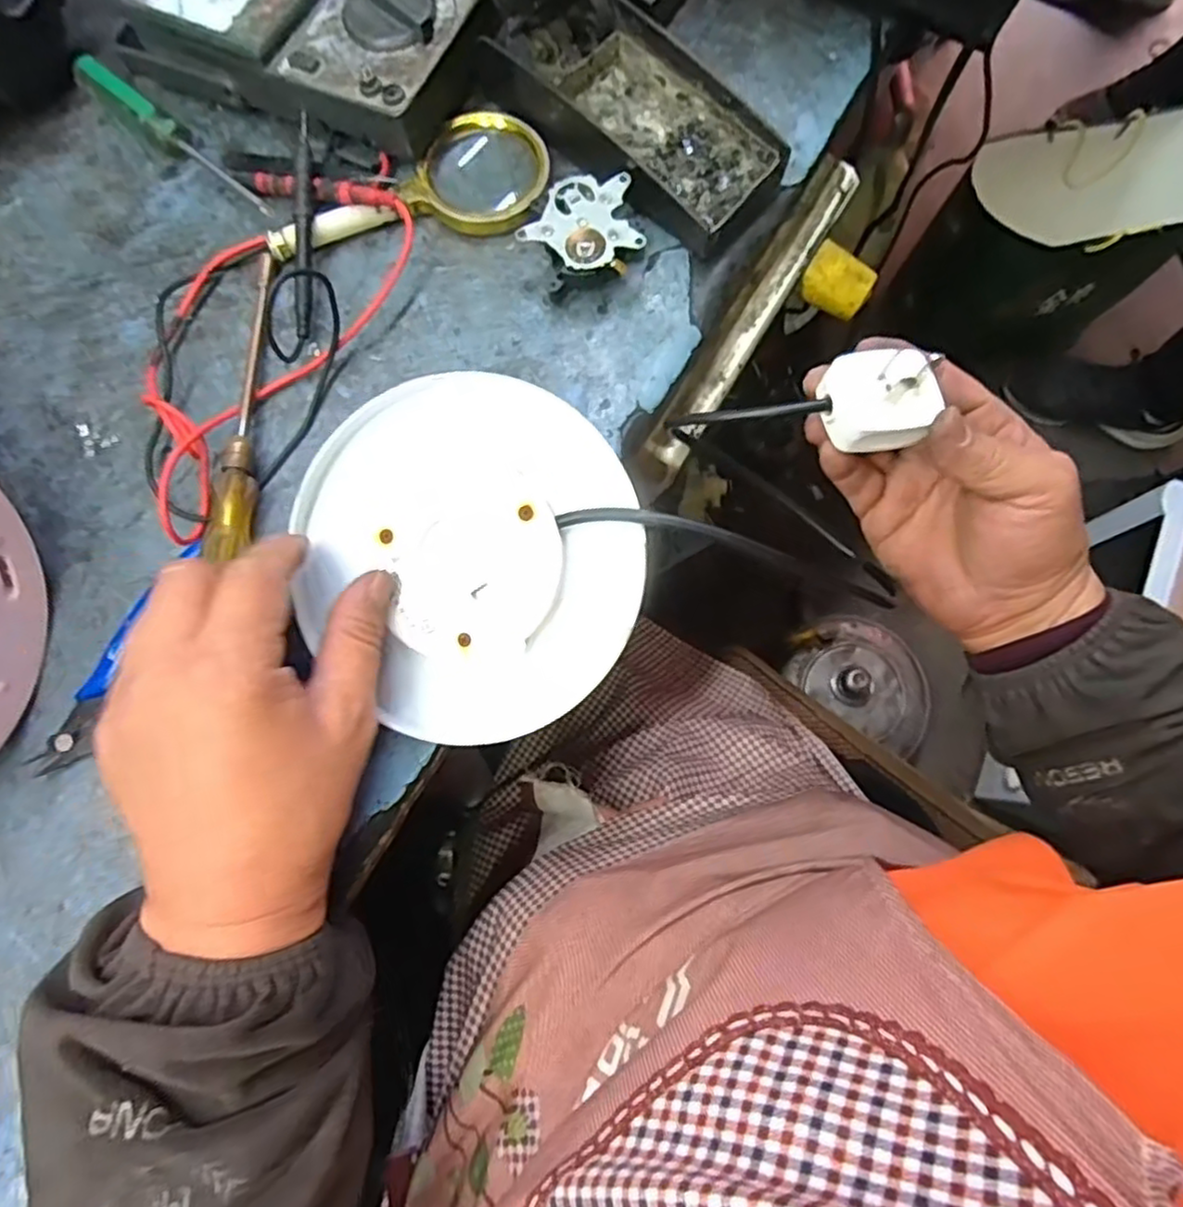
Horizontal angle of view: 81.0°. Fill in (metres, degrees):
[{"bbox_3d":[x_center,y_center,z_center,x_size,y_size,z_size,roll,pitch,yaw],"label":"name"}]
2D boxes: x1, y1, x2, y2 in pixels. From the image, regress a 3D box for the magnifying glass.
[{"bbox_3d":[-0.096,-0.221,0.368,0.145,0.019,0.059,-12,78,-1],"label":"magnifying glass"}]

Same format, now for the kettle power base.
[{"bbox_3d":[-0.054,-0.021,0.313,0.155,0.024,0.155,0,91,11],"label":"kettle power base"}]

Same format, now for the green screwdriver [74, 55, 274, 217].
[{"bbox_3d":[-0.224,-0.251,0.374,0.144,0.017,0.014,39,82,8],"label":"green screwdriver"}]

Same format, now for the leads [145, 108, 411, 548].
[{"bbox_3d":[-0.176,-0.135,0.348,0.103,0.028,0.200,26,80,6],"label":"leads"}]

